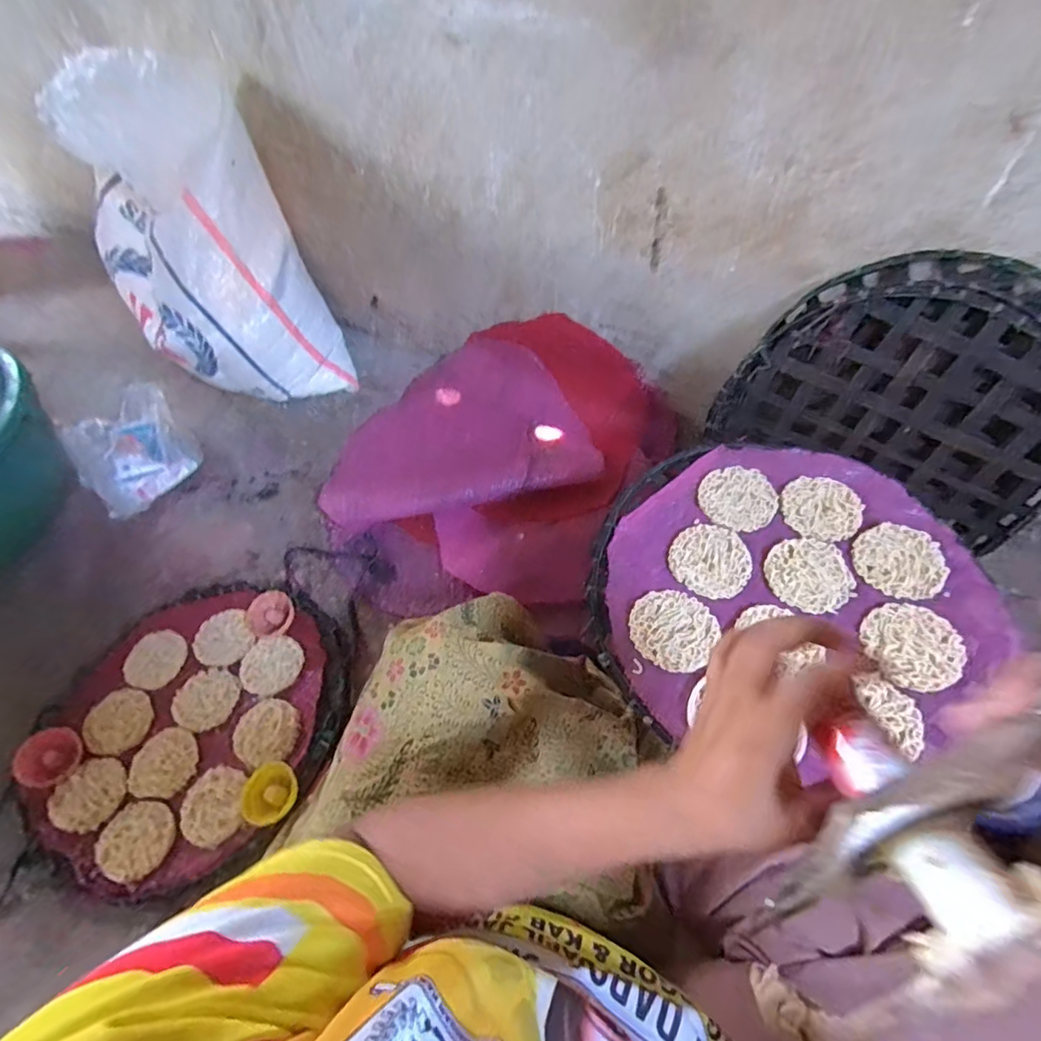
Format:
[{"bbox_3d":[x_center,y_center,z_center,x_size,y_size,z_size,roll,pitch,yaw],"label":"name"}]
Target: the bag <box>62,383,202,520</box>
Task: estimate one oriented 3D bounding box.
[{"bbox_3d":[-0.646,-0.117,0.886,0.175,0.080,0.192,-41,63,-21],"label":"bag"}]

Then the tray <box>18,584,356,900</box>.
[{"bbox_3d":[-0.400,0.243,0.650,0.347,0.027,0.348,14,58,12],"label":"tray"}]

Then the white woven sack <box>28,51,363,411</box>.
[{"bbox_3d":[-0.484,-0.402,0.831,0.281,0.442,0.196,-21,57,-10],"label":"white woven sack"}]

